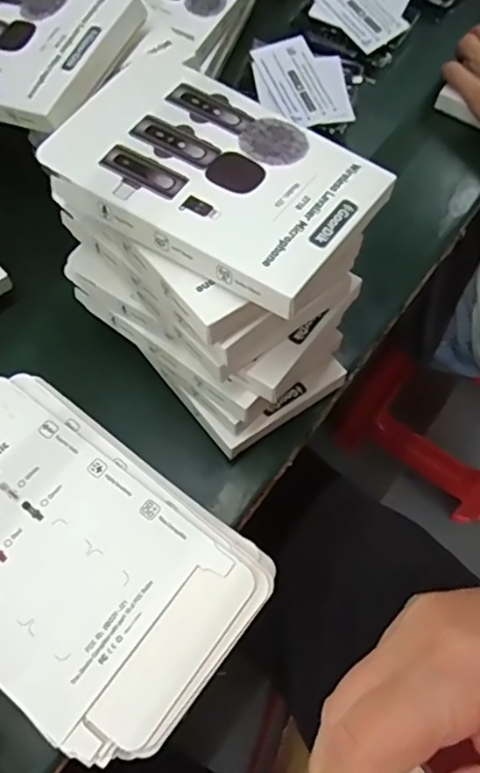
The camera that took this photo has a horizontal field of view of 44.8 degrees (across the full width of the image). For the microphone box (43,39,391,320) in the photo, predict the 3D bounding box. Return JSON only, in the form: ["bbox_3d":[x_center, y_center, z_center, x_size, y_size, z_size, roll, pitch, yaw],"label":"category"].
[{"bbox_3d":[-0.014,-0.111,0.307,0.168,0.022,0.107,31,67,15],"label":"microphone box"}]

